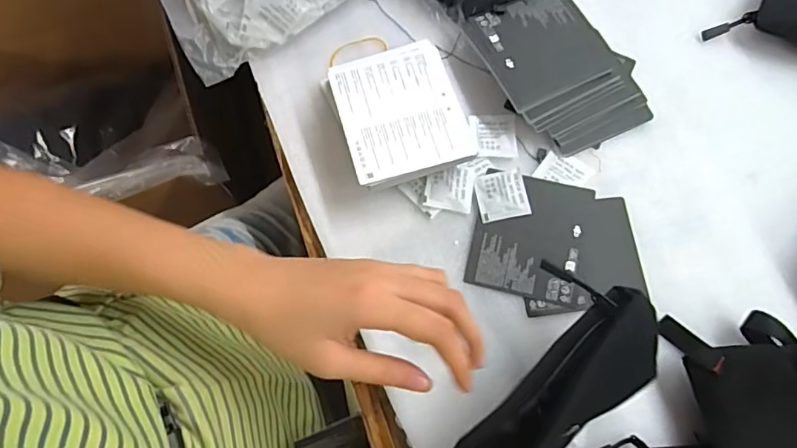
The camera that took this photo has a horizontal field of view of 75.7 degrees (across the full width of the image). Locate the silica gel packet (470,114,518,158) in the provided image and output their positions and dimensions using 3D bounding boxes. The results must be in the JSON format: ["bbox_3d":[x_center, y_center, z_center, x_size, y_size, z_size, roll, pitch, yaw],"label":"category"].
[{"bbox_3d":[0.081,-0.077,0.438,0.039,0.007,0.041,-1,72,-1],"label":"silica gel packet"}]

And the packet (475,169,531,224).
[{"bbox_3d":[0.085,-0.023,0.421,0.041,0.008,0.041,-8,73,-3],"label":"packet"}]

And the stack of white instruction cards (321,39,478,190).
[{"bbox_3d":[-0.001,-0.087,0.423,0.093,0.044,0.118,-17,73,-6],"label":"stack of white instruction cards"}]

